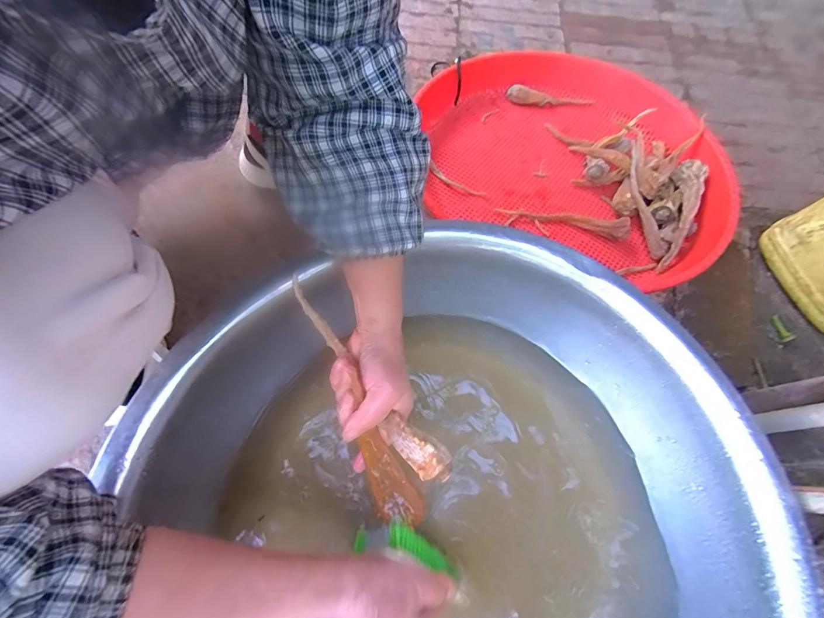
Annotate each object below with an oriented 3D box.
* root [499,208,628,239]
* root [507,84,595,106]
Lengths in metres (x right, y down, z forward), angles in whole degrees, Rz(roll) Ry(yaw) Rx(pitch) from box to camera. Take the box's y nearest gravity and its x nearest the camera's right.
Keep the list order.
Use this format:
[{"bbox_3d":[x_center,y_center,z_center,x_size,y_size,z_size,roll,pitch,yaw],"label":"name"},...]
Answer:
[{"bbox_3d":[0.226,-0.136,0.568,0.189,0.024,0.028,12,67,16],"label":"root"},{"bbox_3d":[0.261,-0.403,0.715,0.156,0.025,0.023,9,67,0],"label":"root"}]

